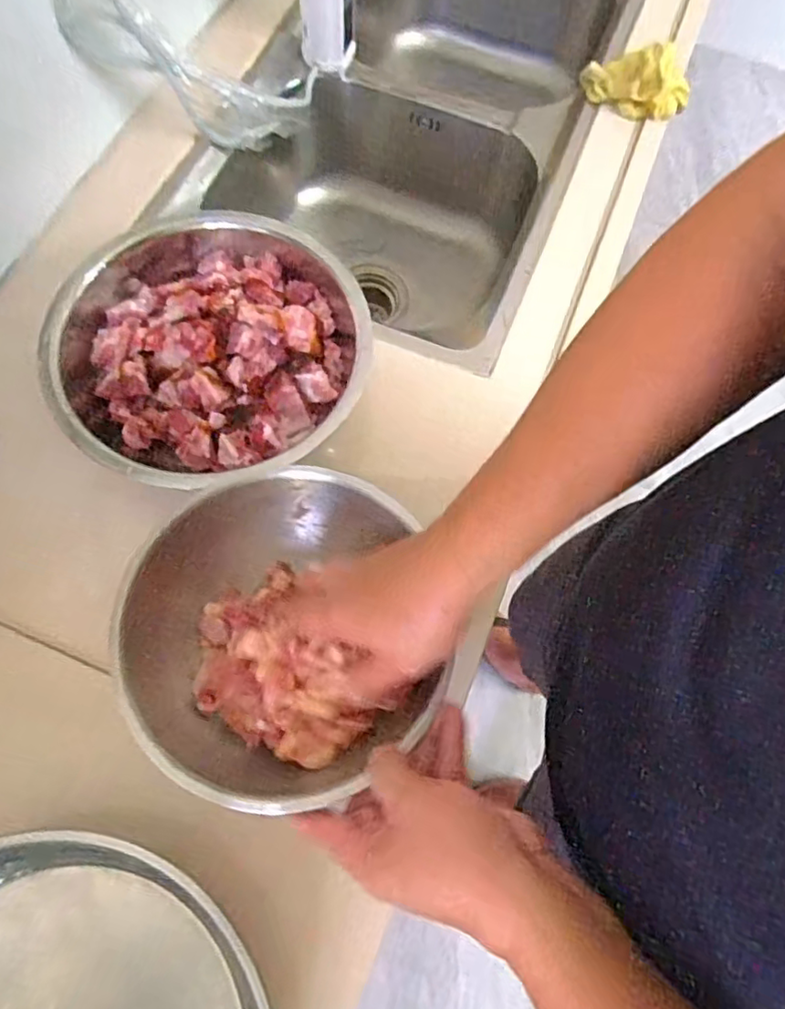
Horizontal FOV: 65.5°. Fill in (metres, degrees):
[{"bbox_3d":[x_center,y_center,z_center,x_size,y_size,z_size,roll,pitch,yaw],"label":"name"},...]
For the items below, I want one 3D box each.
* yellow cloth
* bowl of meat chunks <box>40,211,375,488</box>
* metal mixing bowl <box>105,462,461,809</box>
[{"bbox_3d":[0.288,-0.491,0.708,0.119,0.036,0.086,2,70,-2],"label":"yellow cloth"},{"bbox_3d":[-0.169,-0.144,0.537,0.258,0.081,0.271,1,70,-2],"label":"bowl of meat chunks"},{"bbox_3d":[-0.081,0.088,0.440,0.216,0.084,0.224,1,70,-2],"label":"metal mixing bowl"}]

